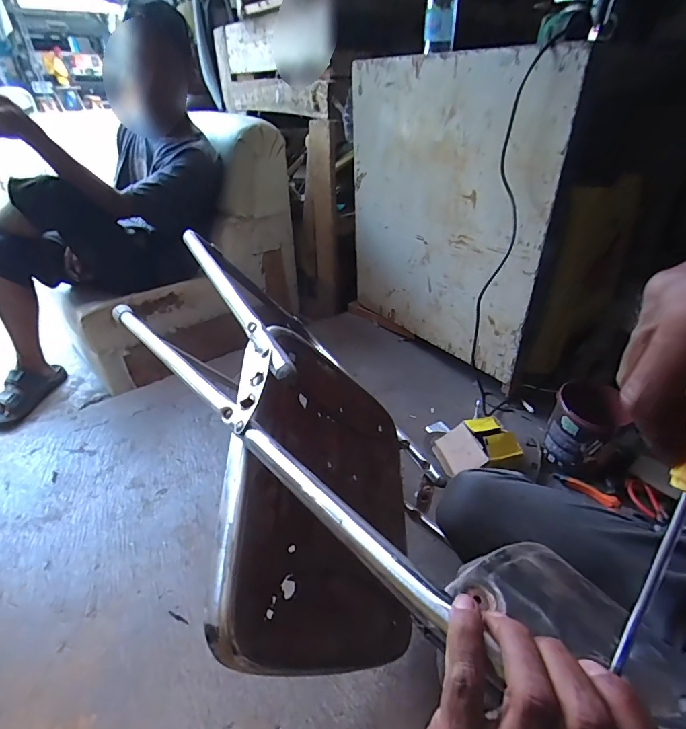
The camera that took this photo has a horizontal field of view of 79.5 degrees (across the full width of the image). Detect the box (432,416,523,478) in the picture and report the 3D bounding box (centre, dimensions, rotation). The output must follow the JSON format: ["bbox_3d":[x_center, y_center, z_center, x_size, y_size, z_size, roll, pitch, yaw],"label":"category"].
[{"bbox_3d":[0.285,0.178,0.895,0.165,0.071,0.118,-9,37,-12],"label":"box"}]

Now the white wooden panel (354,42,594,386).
[{"bbox_3d":[0.223,-0.355,1.047,0.039,0.673,0.596,-27,42,-30],"label":"white wooden panel"}]

